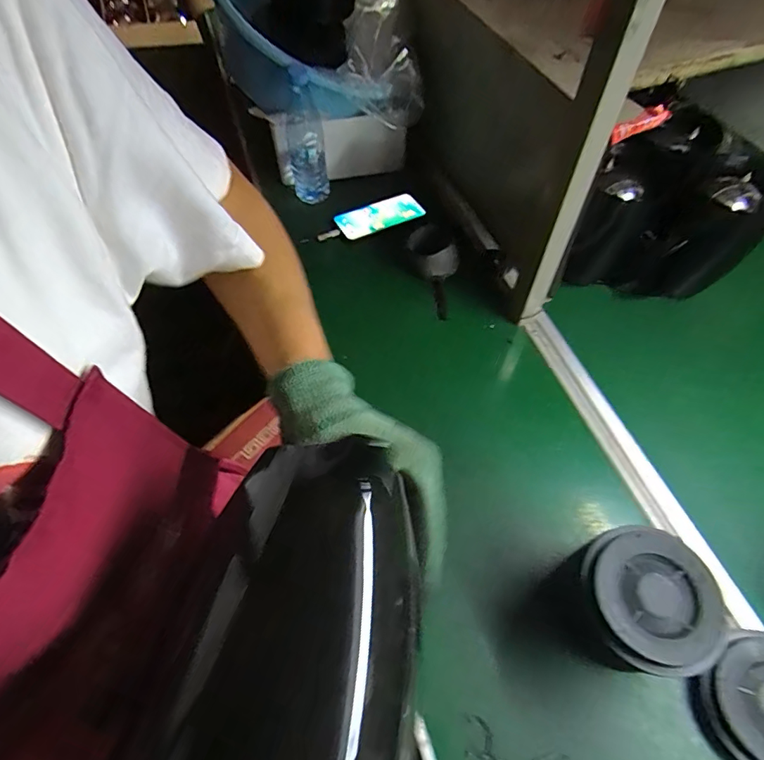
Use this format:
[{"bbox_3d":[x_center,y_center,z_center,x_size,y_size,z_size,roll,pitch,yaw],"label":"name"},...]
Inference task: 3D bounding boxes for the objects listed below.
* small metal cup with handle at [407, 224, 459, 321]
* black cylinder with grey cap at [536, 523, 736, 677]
[{"bbox_3d":[0.088,-0.175,0.764,0.073,0.061,0.159,-11,91,-8],"label":"small metal cup with handle"},{"bbox_3d":[0.239,0.217,0.468,0.128,0.103,0.120,0,55,0],"label":"black cylinder with grey cap"}]

